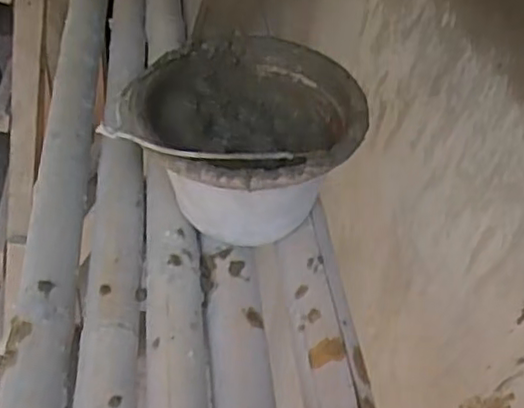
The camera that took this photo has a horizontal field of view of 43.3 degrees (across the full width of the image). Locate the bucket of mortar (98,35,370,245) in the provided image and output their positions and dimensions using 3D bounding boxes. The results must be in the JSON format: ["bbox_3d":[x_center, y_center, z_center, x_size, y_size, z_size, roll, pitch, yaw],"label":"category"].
[{"bbox_3d":[-0.019,-0.067,0.774,0.243,0.146,0.261,4,43,-4],"label":"bucket of mortar"}]

